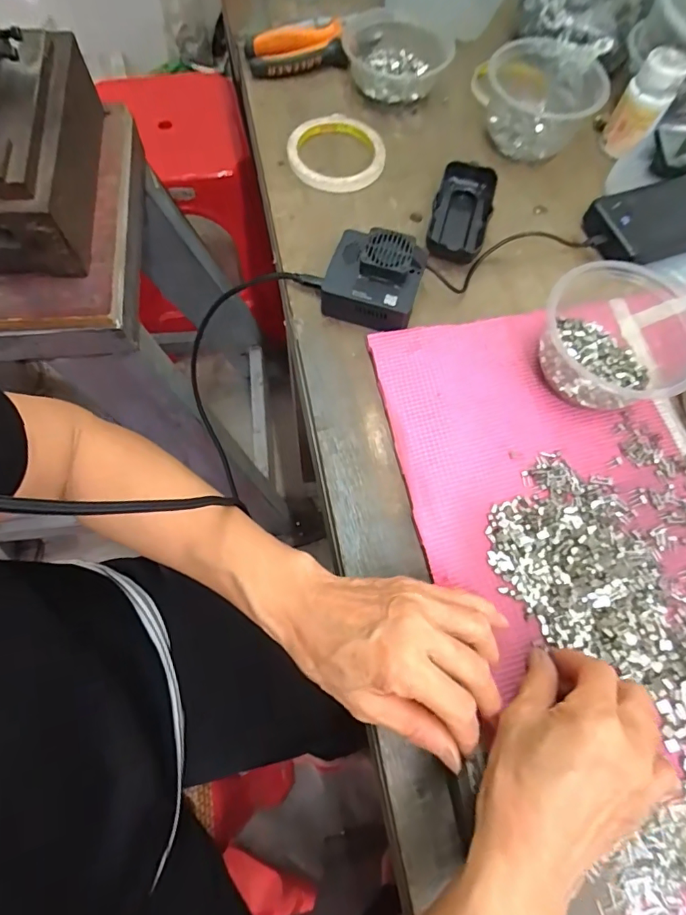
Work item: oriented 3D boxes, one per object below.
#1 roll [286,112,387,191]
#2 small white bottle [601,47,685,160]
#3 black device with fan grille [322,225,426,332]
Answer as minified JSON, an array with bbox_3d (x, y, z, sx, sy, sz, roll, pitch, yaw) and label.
[{"bbox_3d":[-0.007,-0.312,0.487,0.096,0.017,0.096,0,69,-1],"label":"roll"},{"bbox_3d":[0.298,-0.351,0.473,0.043,0.074,0.043,27,71,8],"label":"small white bottle"},{"bbox_3d":[0.026,-0.152,0.406,0.076,0.042,0.070,17,70,5],"label":"black device with fan grille"}]

